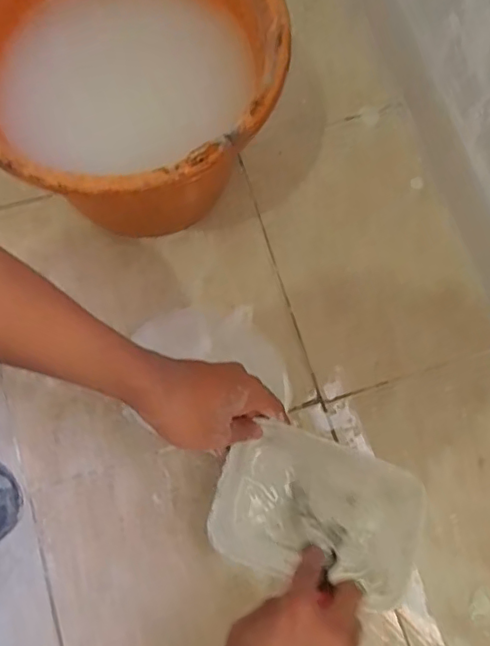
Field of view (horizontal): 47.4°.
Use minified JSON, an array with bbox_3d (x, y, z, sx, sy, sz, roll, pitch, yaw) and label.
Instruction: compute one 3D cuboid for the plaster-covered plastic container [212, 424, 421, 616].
[{"bbox_3d":[0.060,0.167,0.504,0.169,0.076,0.117,18,76,3],"label":"plaster-covered plastic container"}]

